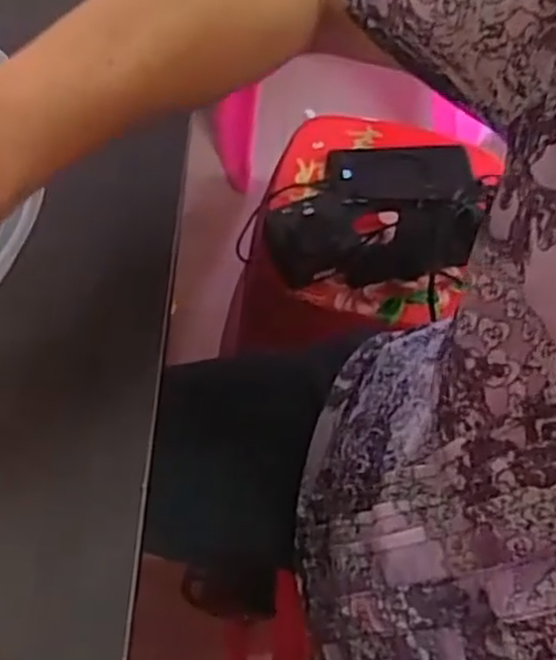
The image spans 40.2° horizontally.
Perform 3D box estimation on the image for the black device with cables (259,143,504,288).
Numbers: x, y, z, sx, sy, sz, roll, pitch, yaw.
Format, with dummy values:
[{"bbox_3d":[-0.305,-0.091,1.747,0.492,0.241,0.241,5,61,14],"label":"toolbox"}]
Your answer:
[{"bbox_3d":[0.101,-0.131,0.784,0.235,0.055,0.154,-7,64,-9],"label":"black device with cables"}]

